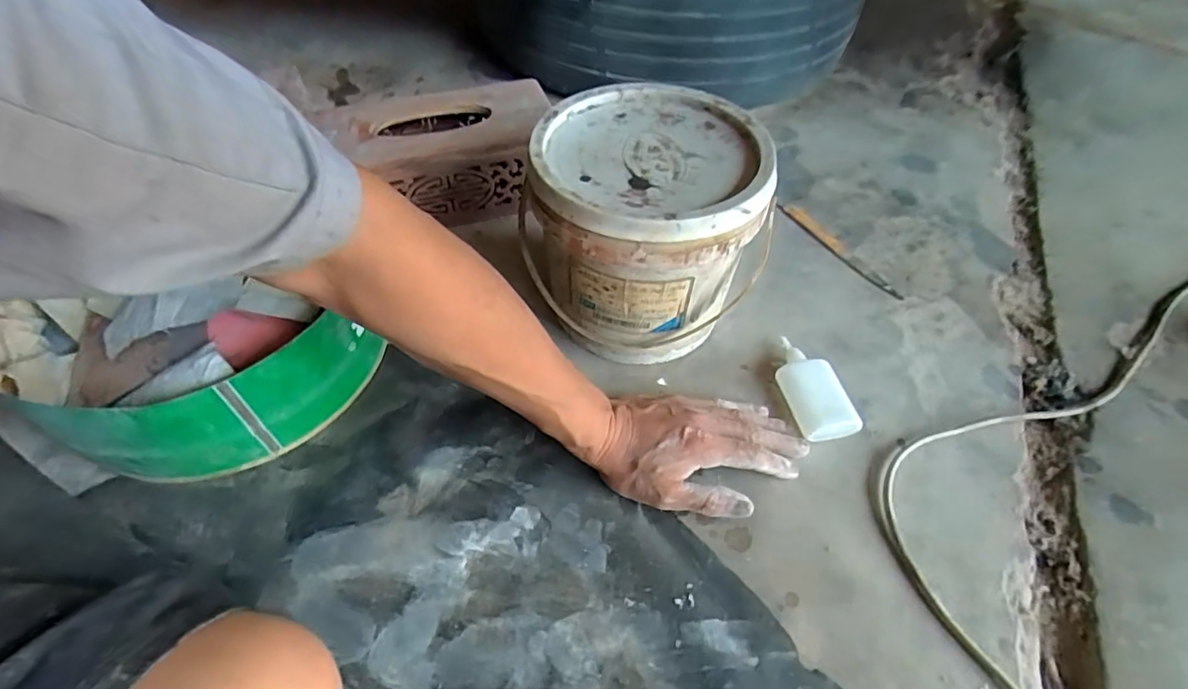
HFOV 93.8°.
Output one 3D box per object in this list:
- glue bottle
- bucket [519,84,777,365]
[{"bbox_3d":[0.187,0.036,0.488,0.043,0.027,0.098,-11,50,-11],"label":"glue bottle"},{"bbox_3d":[0.040,-0.095,0.497,0.183,0.182,0.179,1,48,-1],"label":"bucket"}]

